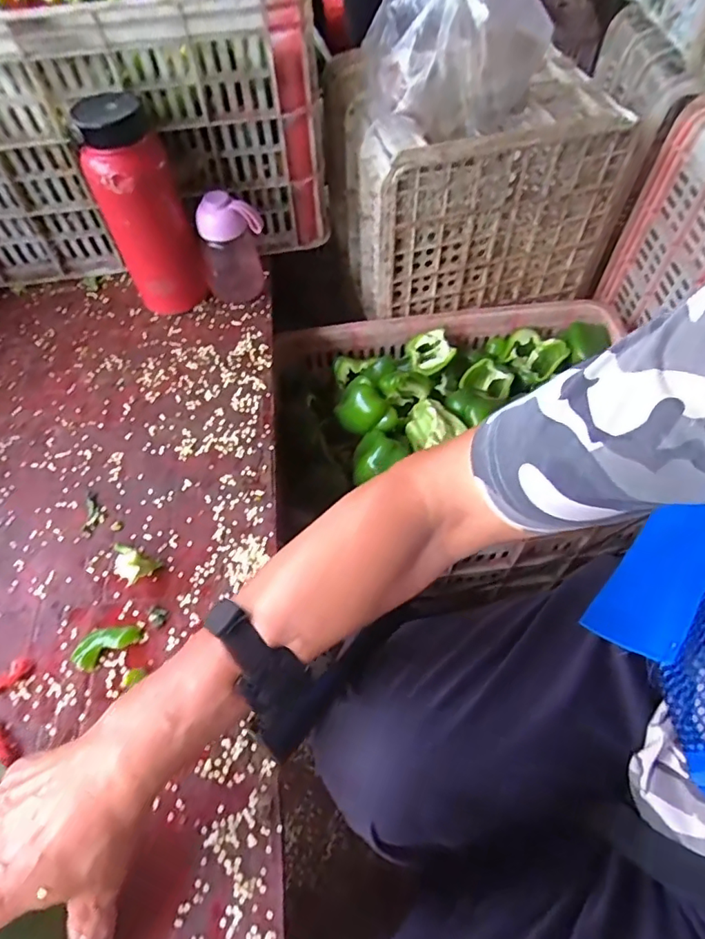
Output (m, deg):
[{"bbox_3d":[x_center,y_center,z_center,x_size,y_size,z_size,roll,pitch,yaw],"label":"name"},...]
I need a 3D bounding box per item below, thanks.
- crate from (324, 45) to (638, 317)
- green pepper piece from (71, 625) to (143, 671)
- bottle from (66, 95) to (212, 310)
[{"bbox_3d":[0.171,-0.409,0.784,0.376,0.261,0.265,-4,57,-1],"label":"crate"},{"bbox_3d":[-0.218,0.151,0.462,0.057,0.010,0.028,-31,61,-17],"label":"green pepper piece"},{"bbox_3d":[-0.239,-0.299,0.617,0.093,0.228,0.075,-22,59,-12],"label":"bottle"}]

